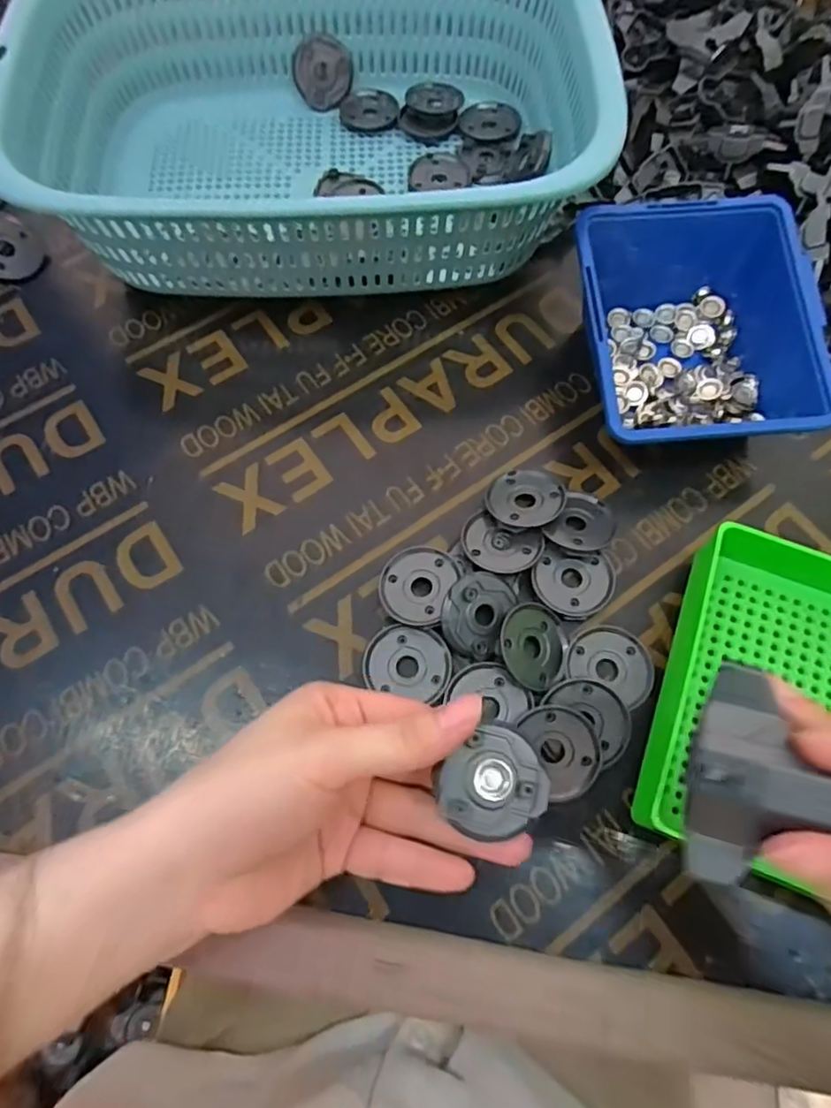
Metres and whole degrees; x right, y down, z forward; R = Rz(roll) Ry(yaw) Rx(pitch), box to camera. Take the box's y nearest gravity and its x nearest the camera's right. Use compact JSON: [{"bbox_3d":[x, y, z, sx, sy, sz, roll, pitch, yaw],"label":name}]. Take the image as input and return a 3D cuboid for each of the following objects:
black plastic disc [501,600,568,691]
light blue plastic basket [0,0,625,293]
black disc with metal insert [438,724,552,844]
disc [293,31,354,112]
[{"bbox_3d":[0.059,0.045,0.296,0.037,0.006,0.041,20,66,-23],"label":"black plastic disc"},{"bbox_3d":[-0.061,-0.272,0.380,0.336,0.094,0.243,-2,69,-1],"label":"light blue plastic basket"},{"bbox_3d":[0.030,0.085,0.223,0.037,0.004,0.035,0,69,-1],"label":"black disc with metal insert"},{"bbox_3d":[-0.067,-0.348,0.434,0.041,0.006,0.043,-6,122,-10],"label":"disc"}]

